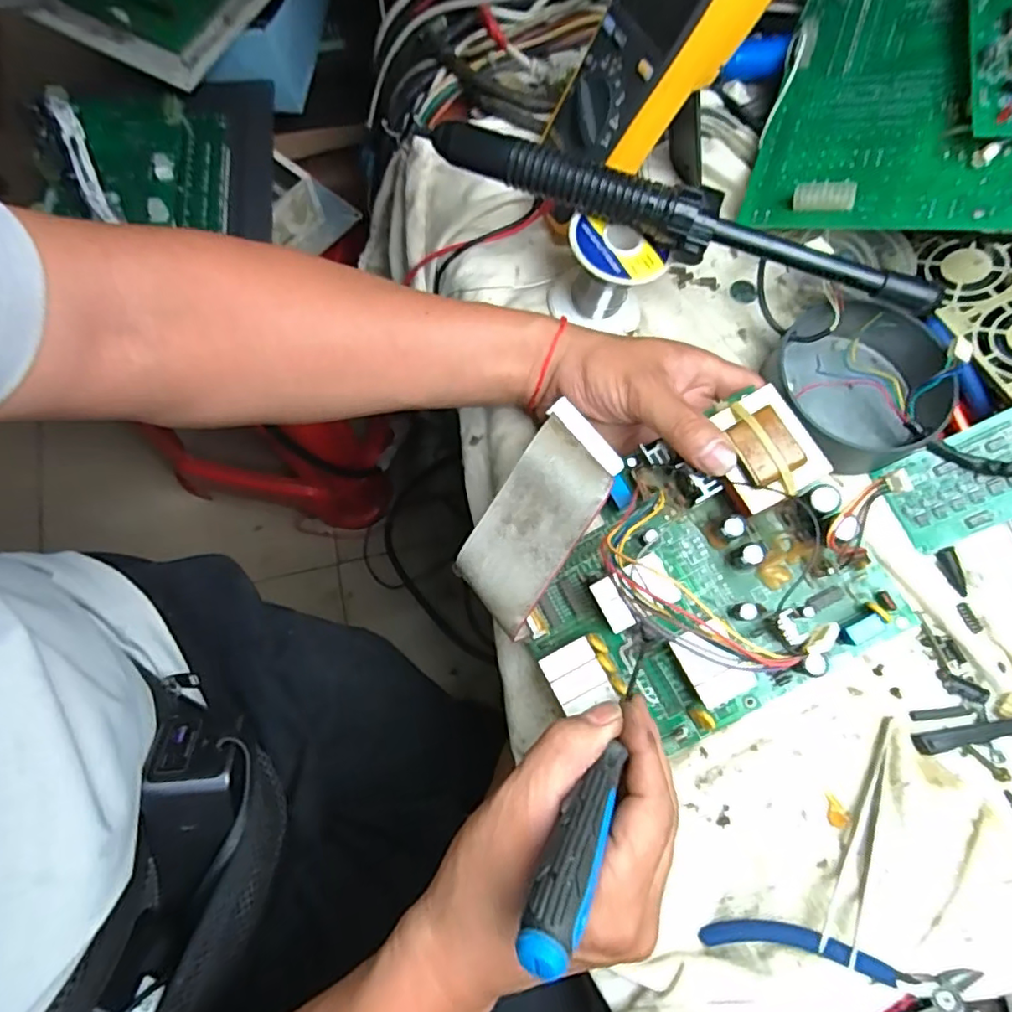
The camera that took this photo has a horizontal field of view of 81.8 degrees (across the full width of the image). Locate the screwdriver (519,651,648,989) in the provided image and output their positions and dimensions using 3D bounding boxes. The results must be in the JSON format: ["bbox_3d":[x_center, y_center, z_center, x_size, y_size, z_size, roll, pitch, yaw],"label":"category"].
[{"bbox_3d":[0.041,0.117,0.258,0.019,0.019,0.162,34,32,8],"label":"screwdriver"}]

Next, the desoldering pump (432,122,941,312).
[{"bbox_3d":[0.103,-0.170,0.339,0.297,0.027,0.030,20,74,4],"label":"desoldering pump"}]

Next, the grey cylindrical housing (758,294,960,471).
[{"bbox_3d":[0.232,-0.085,0.380,0.090,0.047,0.106,-39,79,-12],"label":"grey cylindrical housing"}]

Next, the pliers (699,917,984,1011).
[{"bbox_3d":[0.161,0.235,0.277,0.109,0.010,0.079,-19,79,14],"label":"pliers"}]

